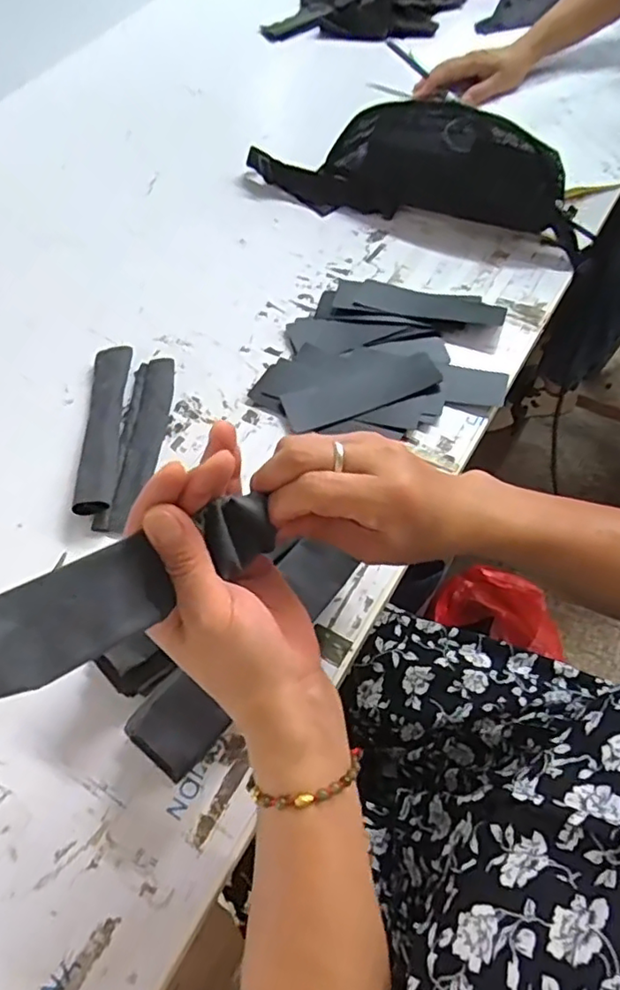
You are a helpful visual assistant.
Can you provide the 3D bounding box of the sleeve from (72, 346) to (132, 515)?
[{"bbox_3d":[-0.185,-0.062,0.544,0.034,0.023,0.182,-6,59,0],"label":"sleeve"}]

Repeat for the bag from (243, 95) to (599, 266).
[{"bbox_3d":[0.120,-0.363,0.667,0.387,0.087,0.096,21,63,15],"label":"bag"}]

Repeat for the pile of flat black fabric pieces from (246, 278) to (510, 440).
[{"bbox_3d":[0.069,-0.140,0.587,0.222,0.014,0.190,3,59,6],"label":"pile of flat black fabric pieces"}]

